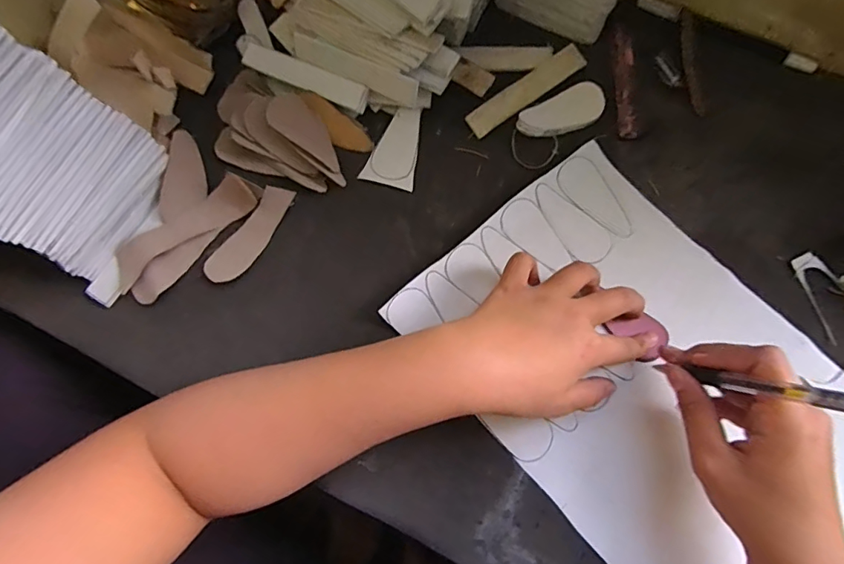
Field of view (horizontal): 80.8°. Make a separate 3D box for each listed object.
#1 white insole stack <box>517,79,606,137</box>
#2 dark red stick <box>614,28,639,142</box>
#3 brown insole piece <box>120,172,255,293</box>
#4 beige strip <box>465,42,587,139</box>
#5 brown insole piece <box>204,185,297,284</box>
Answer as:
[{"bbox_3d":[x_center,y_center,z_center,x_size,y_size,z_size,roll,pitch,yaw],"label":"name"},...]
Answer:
[{"bbox_3d":[0.110,-0.132,0.386,0.072,0.006,0.034,-31,78,-6],"label":"white insole stack"},{"bbox_3d":[0.164,-0.161,0.401,0.016,0.004,0.097,3,77,2],"label":"dark red stick"},{"bbox_3d":[-0.179,-0.039,0.370,0.114,0.014,0.028,-35,78,-7],"label":"brown insole piece"},{"bbox_3d":[0.085,-0.154,0.396,0.110,0.004,0.023,-37,79,-7],"label":"beige strip"},{"bbox_3d":[-0.129,-0.036,0.371,0.028,0.011,0.084,33,80,9],"label":"brown insole piece"}]

